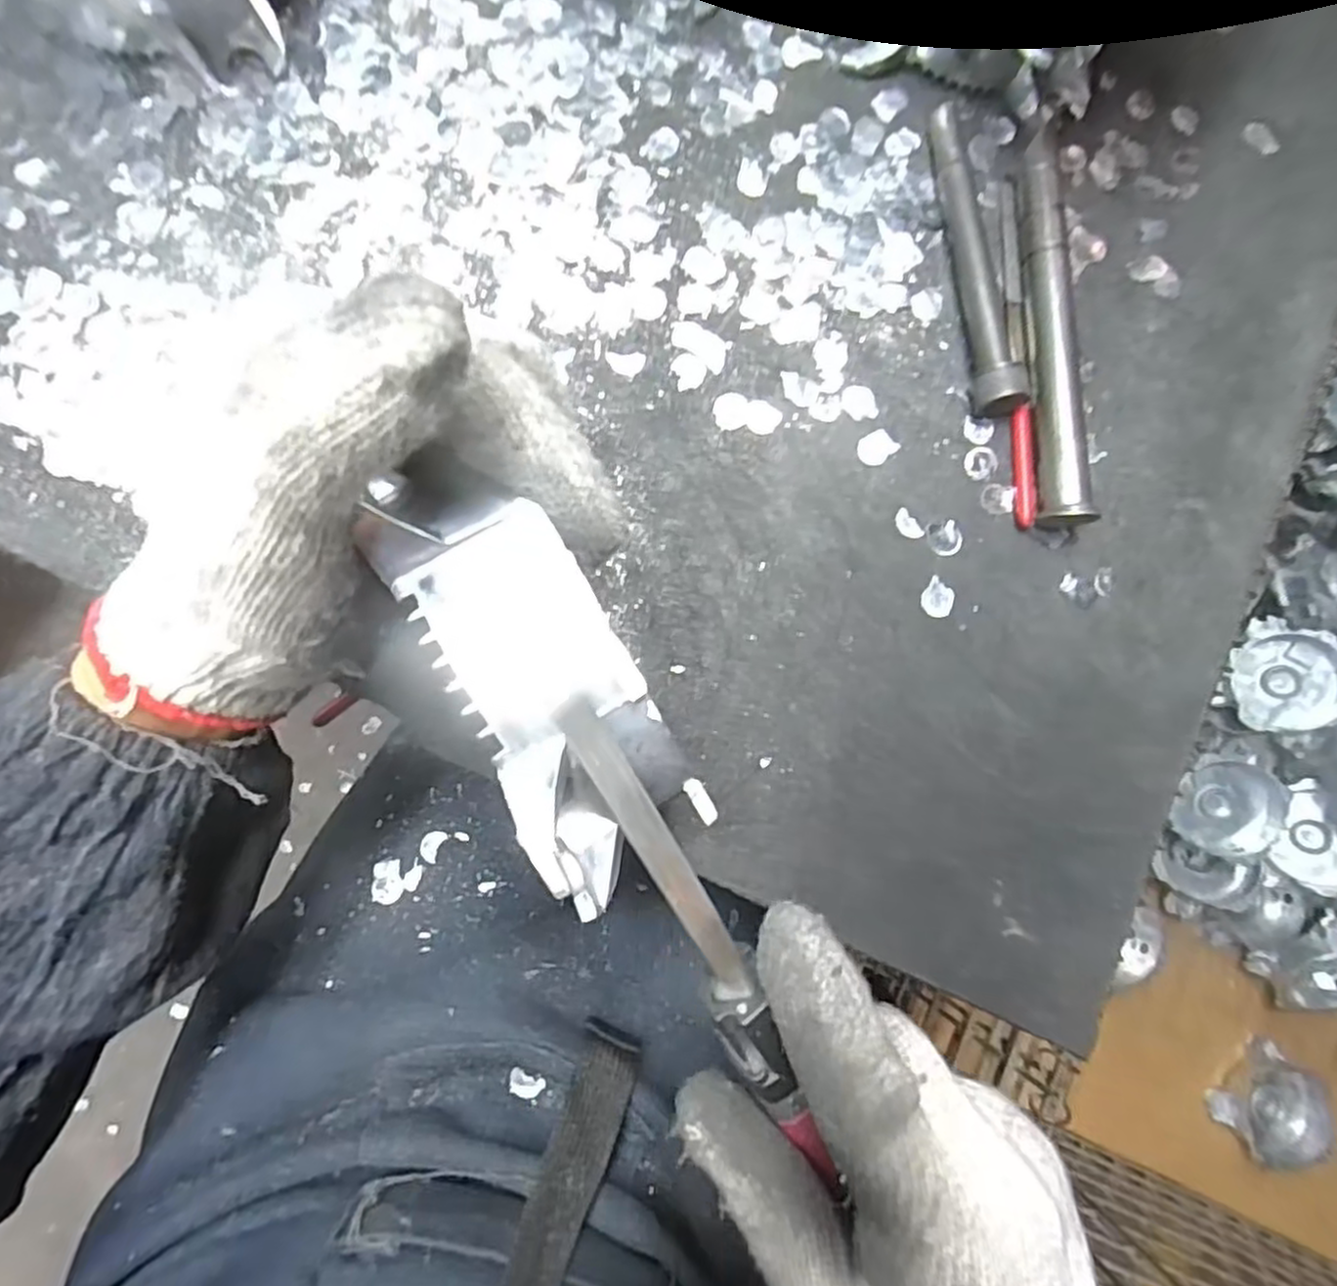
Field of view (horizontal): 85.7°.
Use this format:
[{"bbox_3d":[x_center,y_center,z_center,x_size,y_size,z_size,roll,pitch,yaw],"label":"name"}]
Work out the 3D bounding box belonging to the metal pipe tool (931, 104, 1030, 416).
[{"bbox_3d":[0.139,-0.178,0.333,0.020,0.022,0.144,-9,84,-8],"label":"metal pipe tool"}]

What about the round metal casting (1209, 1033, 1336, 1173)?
[{"bbox_3d":[0.797,0.612,0.946,0.142,0.040,0.138,1,83,-7],"label":"round metal casting"}]

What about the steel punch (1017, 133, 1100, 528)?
[{"bbox_3d":[0.174,-0.143,0.332,0.020,0.022,0.179,-1,83,-7],"label":"steel punch"}]

